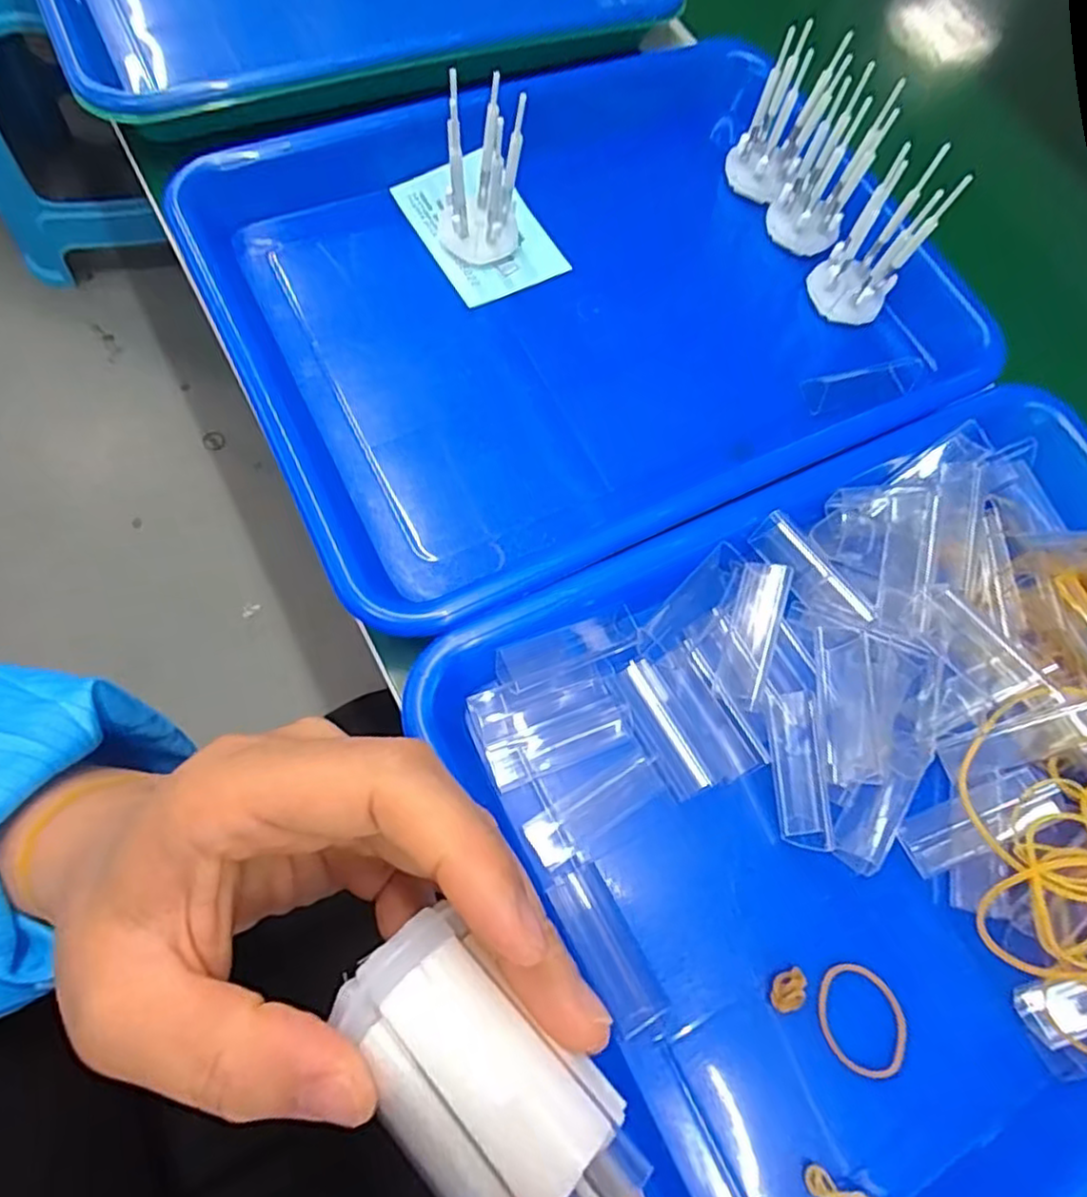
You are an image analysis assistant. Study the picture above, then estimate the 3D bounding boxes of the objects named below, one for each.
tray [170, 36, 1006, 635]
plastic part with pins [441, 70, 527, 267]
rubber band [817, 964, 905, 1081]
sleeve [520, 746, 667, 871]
[{"bbox_3d":[0.021,-0.140,0.319,0.313,0.045,0.243,-25,74,-15],"label":"tray"},{"bbox_3d":[-0.029,-0.189,0.301,0.037,0.081,0.031,-2,70,-8],"label":"plastic part with pins"},{"bbox_3d":[0.109,0.146,0.232,0.032,0.004,0.032,2,69,-6],"label":"rubber band"},{"bbox_3d":[0.019,0.076,0.245,0.052,0.004,0.018,-31,76,-17],"label":"sleeve"}]

